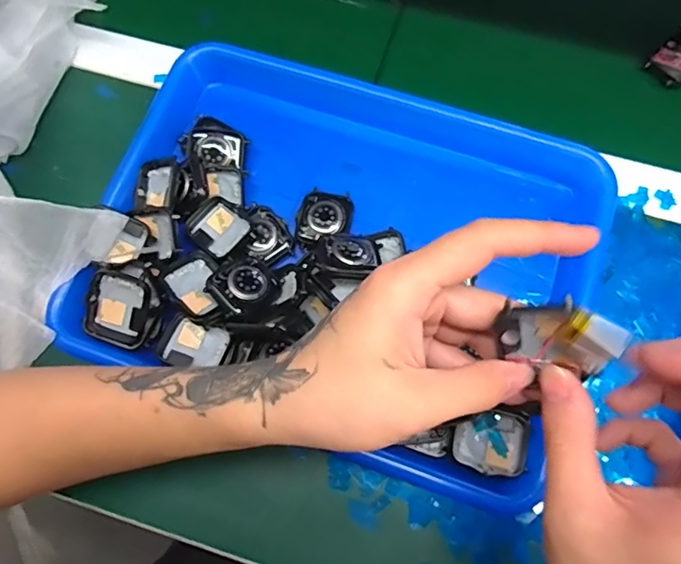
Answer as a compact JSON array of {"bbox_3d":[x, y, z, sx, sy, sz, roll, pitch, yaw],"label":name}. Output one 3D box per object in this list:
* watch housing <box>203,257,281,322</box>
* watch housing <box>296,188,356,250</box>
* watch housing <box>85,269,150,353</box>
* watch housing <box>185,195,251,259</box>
[{"bbox_3d":[-0.062,0.003,0.324,0.041,0.010,0.041,40,59,-9],"label":"watch housing"},{"bbox_3d":[-0.012,-0.045,0.355,0.036,0.007,0.045,15,74,6],"label":"watch housing"},{"bbox_3d":[-0.142,0.018,0.320,0.038,0.011,0.049,17,100,1],"label":"watch housing"},{"bbox_3d":[-0.084,-0.037,0.346,0.041,0.013,0.035,41,79,12],"label":"watch housing"}]

